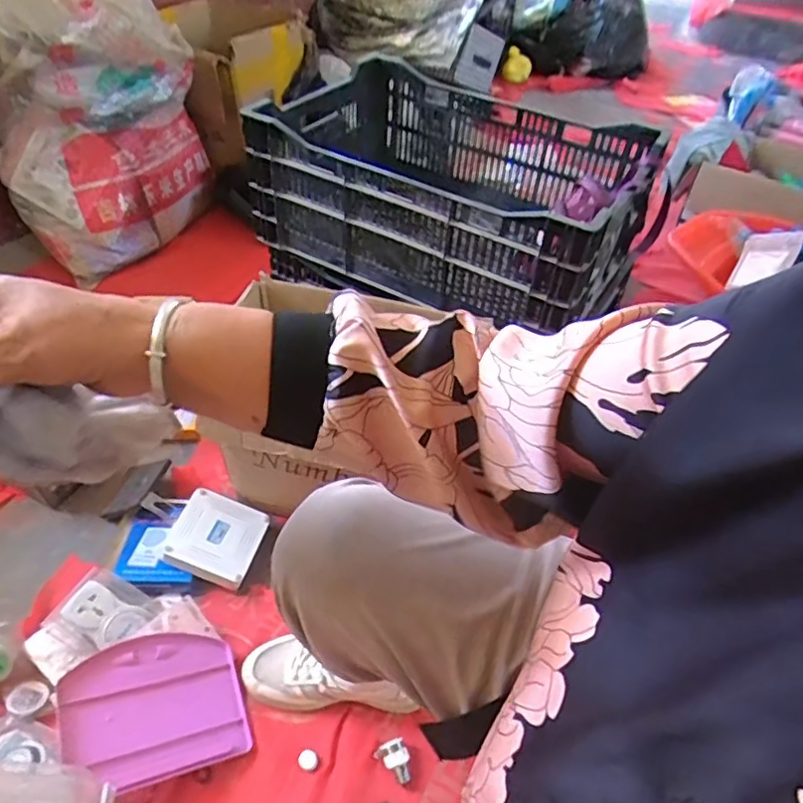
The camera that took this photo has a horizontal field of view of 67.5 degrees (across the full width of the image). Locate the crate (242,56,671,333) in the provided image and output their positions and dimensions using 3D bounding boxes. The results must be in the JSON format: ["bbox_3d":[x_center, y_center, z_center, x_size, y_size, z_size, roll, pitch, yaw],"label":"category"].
[{"bbox_3d":[0.100,-0.400,1.122,0.667,0.261,0.514,26,51,21],"label":"crate"}]

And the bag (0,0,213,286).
[{"bbox_3d":[-0.684,-0.649,1.417,0.490,0.535,0.234,-27,53,-26],"label":"bag"}]

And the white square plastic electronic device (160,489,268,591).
[{"bbox_3d":[-0.281,0.205,0.918,0.127,0.017,0.133,26,41,-7],"label":"white square plastic electronic device"}]

